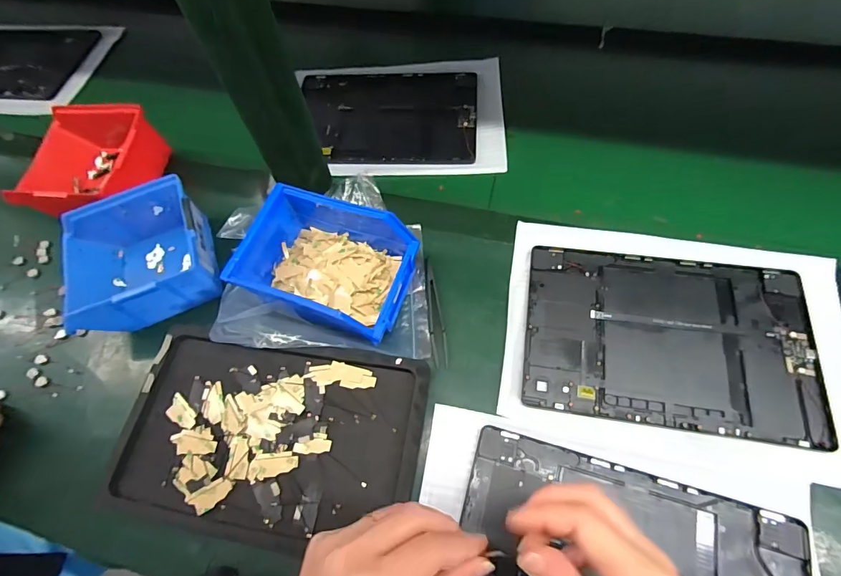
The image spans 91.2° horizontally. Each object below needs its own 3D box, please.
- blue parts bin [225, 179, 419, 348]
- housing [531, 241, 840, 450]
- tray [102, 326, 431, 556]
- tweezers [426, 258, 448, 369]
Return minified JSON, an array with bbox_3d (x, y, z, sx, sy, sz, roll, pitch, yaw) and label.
[{"bbox_3d":[-0.083,-0.020,0.383,0.140,0.072,0.113,17,63,12],"label":"blue parts bin"},{"bbox_3d":[0.217,0.042,0.364,0.237,0.013,0.156,7,62,7],"label":"housing"},{"bbox_3d":[-0.128,0.118,0.343,0.255,0.024,0.151,7,62,7],"label":"tray"},{"bbox_3d":[0.013,0.021,0.389,0.014,0.010,0.109,-8,61,-1],"label":"tweezers"}]

